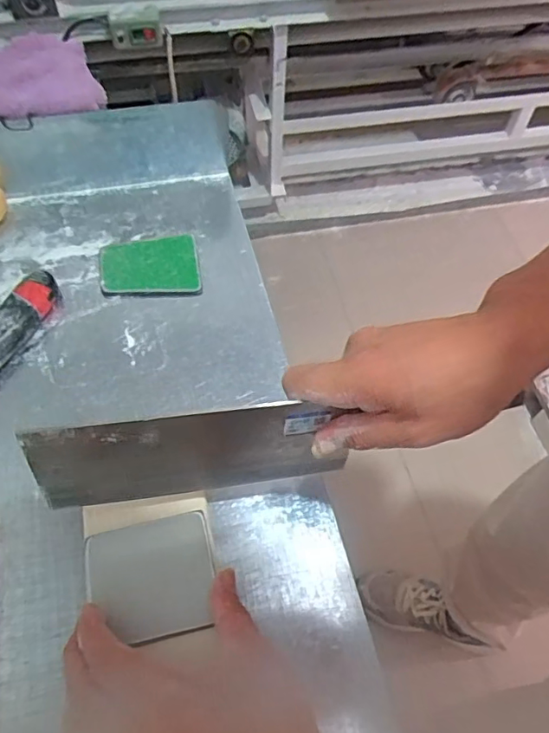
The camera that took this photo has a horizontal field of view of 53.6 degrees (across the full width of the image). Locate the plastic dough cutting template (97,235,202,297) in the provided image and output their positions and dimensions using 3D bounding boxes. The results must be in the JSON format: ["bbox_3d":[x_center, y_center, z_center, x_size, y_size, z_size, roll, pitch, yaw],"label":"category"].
[{"bbox_3d":[-0.122,-0.099,0.533,0.093,0.007,0.076,-7,60,-8],"label":"plastic dough cutting template"}]

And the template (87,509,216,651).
[{"bbox_3d":[-0.085,0.144,0.371,0.083,0.004,0.076,-9,60,-9],"label":"template"}]

